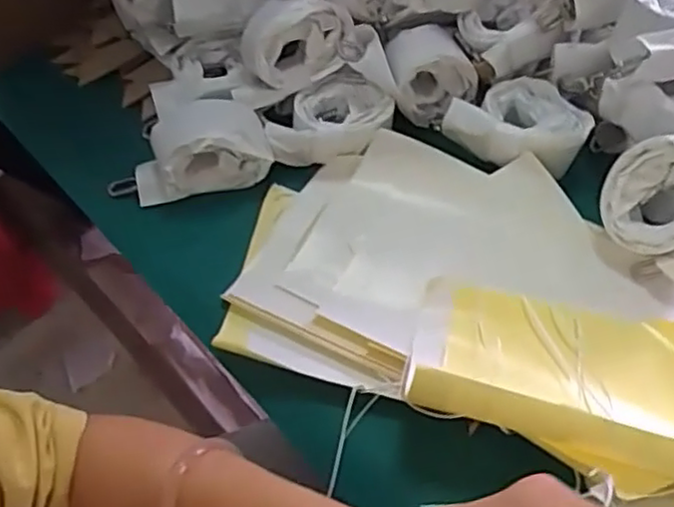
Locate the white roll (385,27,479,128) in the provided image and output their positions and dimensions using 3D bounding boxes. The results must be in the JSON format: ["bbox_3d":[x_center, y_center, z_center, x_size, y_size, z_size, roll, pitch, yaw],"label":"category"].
[{"bbox_3d":[0.084,-0.160,0.603,0.074,0.068,0.053,-8,55,-7],"label":"white roll"}]

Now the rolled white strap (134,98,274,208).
[{"bbox_3d":[-0.114,-0.088,0.565,0.115,0.061,0.061,-6,54,-5],"label":"rolled white strap"}]

